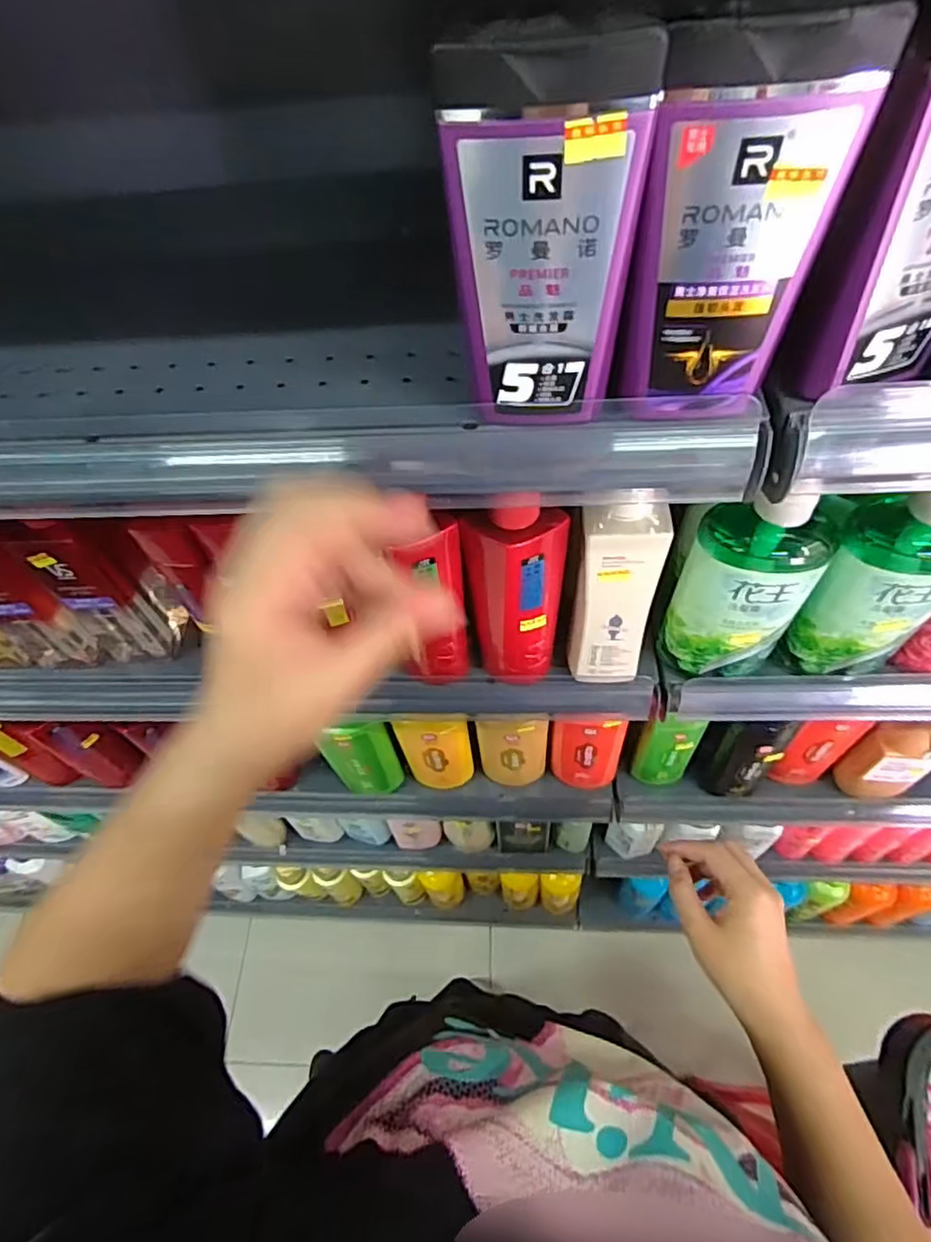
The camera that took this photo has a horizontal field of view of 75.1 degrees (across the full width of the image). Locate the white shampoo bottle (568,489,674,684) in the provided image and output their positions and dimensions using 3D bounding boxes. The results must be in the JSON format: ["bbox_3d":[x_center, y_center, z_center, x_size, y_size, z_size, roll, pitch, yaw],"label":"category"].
[{"bbox_3d":[0.114,-0.015,0.471,0.058,0.193,0.036,0,56,5],"label":"white shampoo bottle"}]

